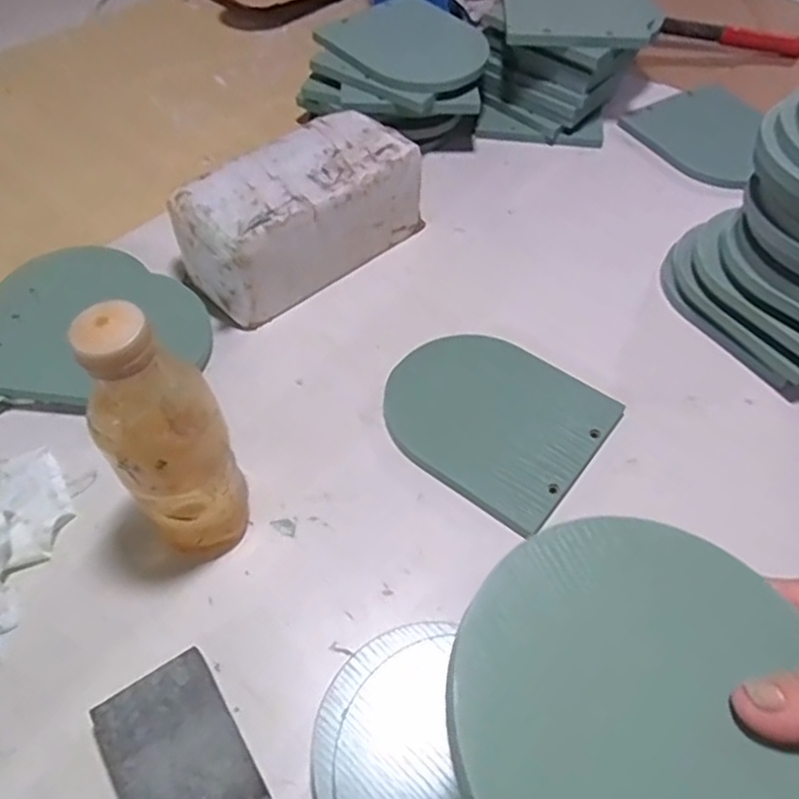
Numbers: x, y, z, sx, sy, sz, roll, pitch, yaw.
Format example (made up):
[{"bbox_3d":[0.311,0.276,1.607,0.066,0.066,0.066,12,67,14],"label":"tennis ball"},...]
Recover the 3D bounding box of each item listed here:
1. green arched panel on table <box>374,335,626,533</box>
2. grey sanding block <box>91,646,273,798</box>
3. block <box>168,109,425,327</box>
[{"bbox_3d":[0.074,0.012,0.556,0.163,0.015,0.145,33,60,21],"label":"green arched panel on table"},{"bbox_3d":[-0.126,0.208,0.398,0.070,0.028,0.101,-28,59,-20],"label":"grey sanding block"},{"bbox_3d":[-0.086,-0.166,0.634,0.220,0.098,0.098,-36,62,-24],"label":"block"}]

